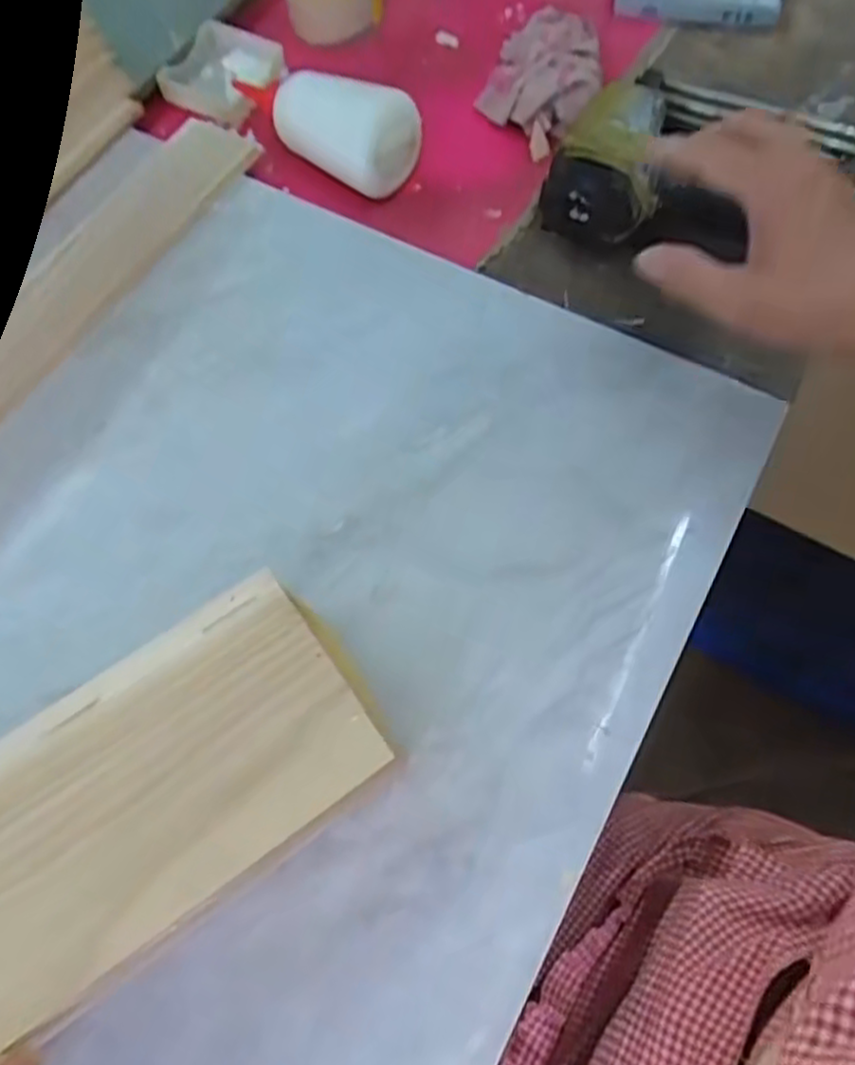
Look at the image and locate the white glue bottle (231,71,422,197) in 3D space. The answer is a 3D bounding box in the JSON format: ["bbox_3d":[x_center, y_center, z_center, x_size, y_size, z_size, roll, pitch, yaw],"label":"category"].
[{"bbox_3d":[-0.078,-0.293,0.517,0.158,0.060,0.053,33,71,14],"label":"white glue bottle"}]

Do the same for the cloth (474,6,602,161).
[{"bbox_3d":[0.085,-0.332,0.542,0.082,0.041,0.124,18,68,8],"label":"cloth"}]

